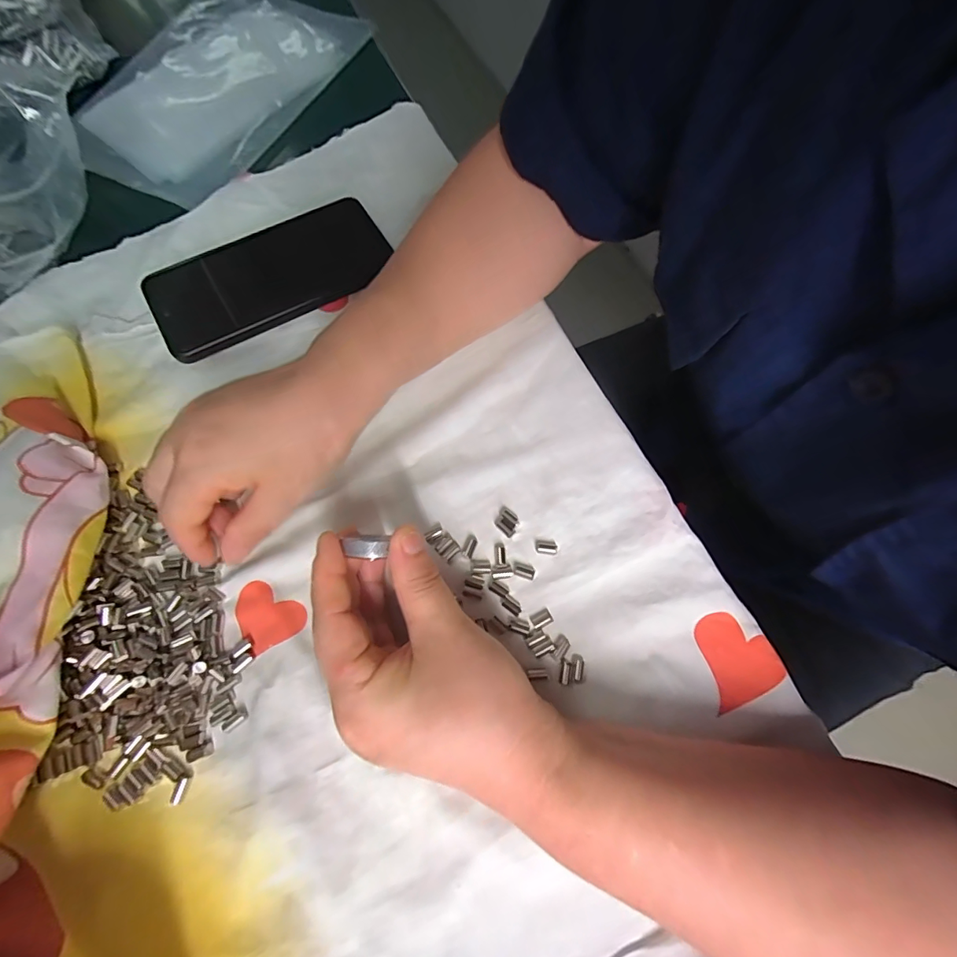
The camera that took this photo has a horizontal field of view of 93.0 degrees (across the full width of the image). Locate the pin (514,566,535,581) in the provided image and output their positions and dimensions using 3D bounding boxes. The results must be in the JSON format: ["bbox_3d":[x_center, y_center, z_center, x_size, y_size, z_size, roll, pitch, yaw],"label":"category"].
[{"bbox_3d":[0.025,0.051,0.248,0.011,0.004,0.006,15,70,7],"label":"pin"}]

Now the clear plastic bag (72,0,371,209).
[{"bbox_3d":[-0.233,-0.355,0.399,0.179,0.026,0.252,27,72,11],"label":"clear plastic bag"}]

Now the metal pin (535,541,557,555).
[{"bbox_3d":[0.038,0.039,0.252,0.012,0.004,0.007,5,69,3],"label":"metal pin"}]

